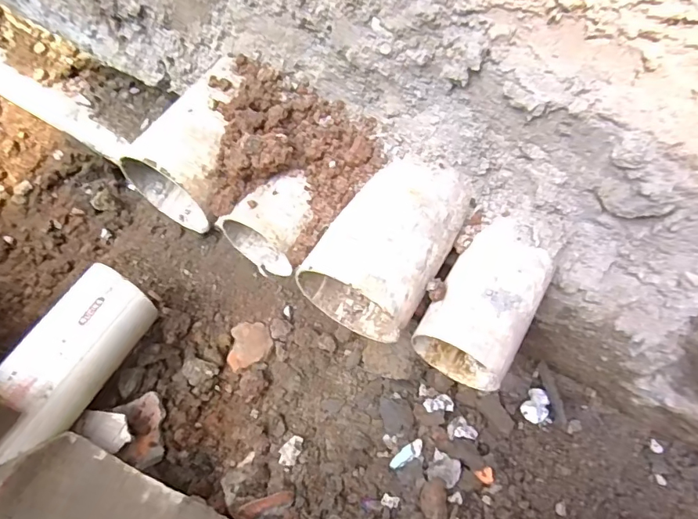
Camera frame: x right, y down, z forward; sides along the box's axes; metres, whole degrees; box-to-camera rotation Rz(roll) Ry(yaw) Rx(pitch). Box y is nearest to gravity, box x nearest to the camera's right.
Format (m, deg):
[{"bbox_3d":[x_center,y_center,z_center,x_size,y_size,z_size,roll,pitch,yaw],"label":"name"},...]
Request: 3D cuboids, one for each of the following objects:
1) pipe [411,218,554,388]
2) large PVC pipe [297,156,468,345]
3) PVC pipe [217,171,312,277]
[{"bbox_3d":[0.134,0.044,0.466,0.090,0.092,0.141,29,64,13],"label":"pipe"},{"bbox_3d":[0.041,-0.012,0.478,0.107,0.114,0.157,32,64,14],"label":"large PVC pipe"},{"bbox_3d":[-0.078,-0.039,0.503,0.089,0.091,0.076,29,63,13],"label":"PVC pipe"}]

